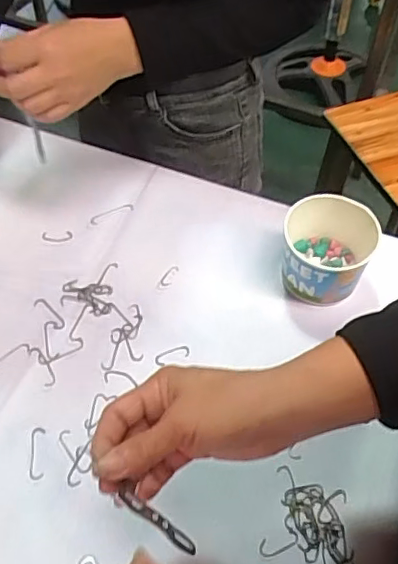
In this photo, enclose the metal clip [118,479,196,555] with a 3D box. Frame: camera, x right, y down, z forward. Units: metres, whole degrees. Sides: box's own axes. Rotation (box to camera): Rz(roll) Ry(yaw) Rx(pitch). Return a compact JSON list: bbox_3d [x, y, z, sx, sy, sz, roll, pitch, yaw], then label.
[{"bbox_3d":[-0.023,0.146,0.338,0.065,0.006,0.009,47,59,-19],"label":"metal clip"}]

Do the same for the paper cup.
[{"bbox_3d":[0.127,-0.030,0.559,0.080,0.072,0.087,0,55,0],"label":"paper cup"}]

